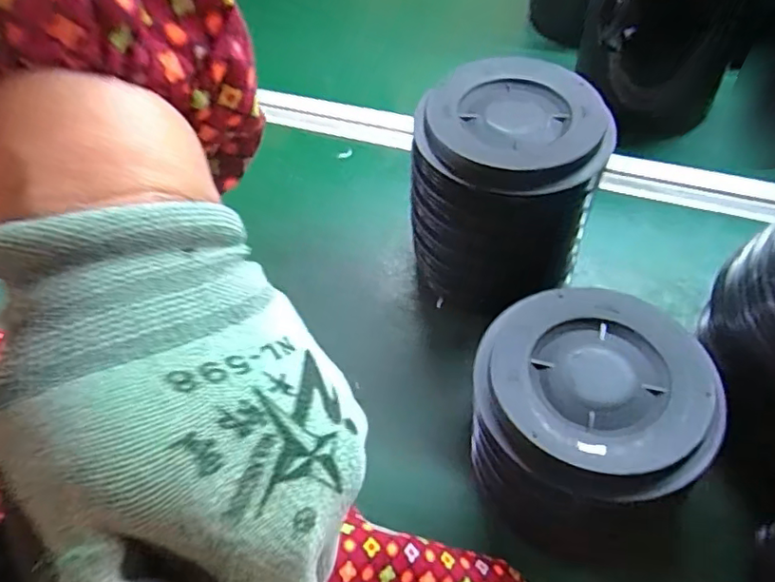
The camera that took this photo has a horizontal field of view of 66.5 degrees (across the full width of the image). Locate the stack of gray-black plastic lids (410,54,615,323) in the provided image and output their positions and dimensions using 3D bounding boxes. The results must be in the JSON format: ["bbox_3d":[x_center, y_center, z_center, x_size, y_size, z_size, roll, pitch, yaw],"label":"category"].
[{"bbox_3d":[0.081,-0.062,0.414,0.111,0.144,0.114,15,57,15],"label":"stack of gray-black plastic lids"}]

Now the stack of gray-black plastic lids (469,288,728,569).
[{"bbox_3d":[0.105,0.076,0.343,0.119,0.110,0.121,14,57,15],"label":"stack of gray-black plastic lids"}]

